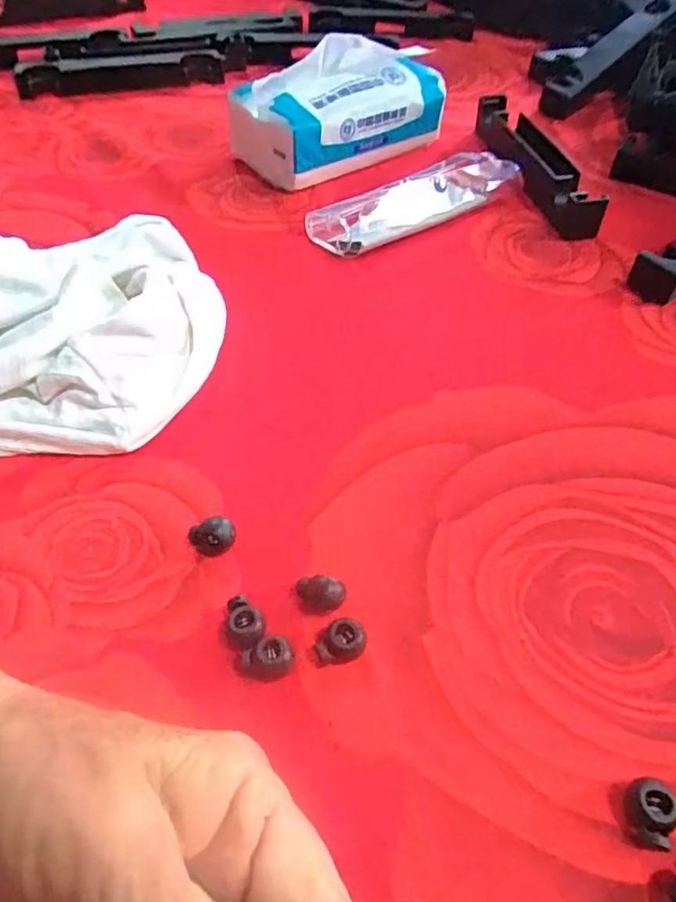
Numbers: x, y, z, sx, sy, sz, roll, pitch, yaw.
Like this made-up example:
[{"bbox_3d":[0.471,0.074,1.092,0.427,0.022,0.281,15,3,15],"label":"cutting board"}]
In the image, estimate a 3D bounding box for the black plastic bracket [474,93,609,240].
[{"bbox_3d":[0.149,-0.229,0.474,0.044,0.032,0.198,-8,49,-7],"label":"black plastic bracket"}]

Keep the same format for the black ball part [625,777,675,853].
[{"bbox_3d":[0.099,0.115,0.192,0.014,0.013,0.019,-5,49,-5],"label":"black ball part"}]

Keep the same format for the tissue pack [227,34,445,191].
[{"bbox_3d":[-0.002,-0.278,0.484,0.167,0.080,0.087,-29,55,-23],"label":"tissue pack"}]

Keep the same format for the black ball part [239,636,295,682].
[{"bbox_3d":[-0.027,0.078,0.225,0.020,0.012,0.011,-9,49,-8],"label":"black ball part"}]

